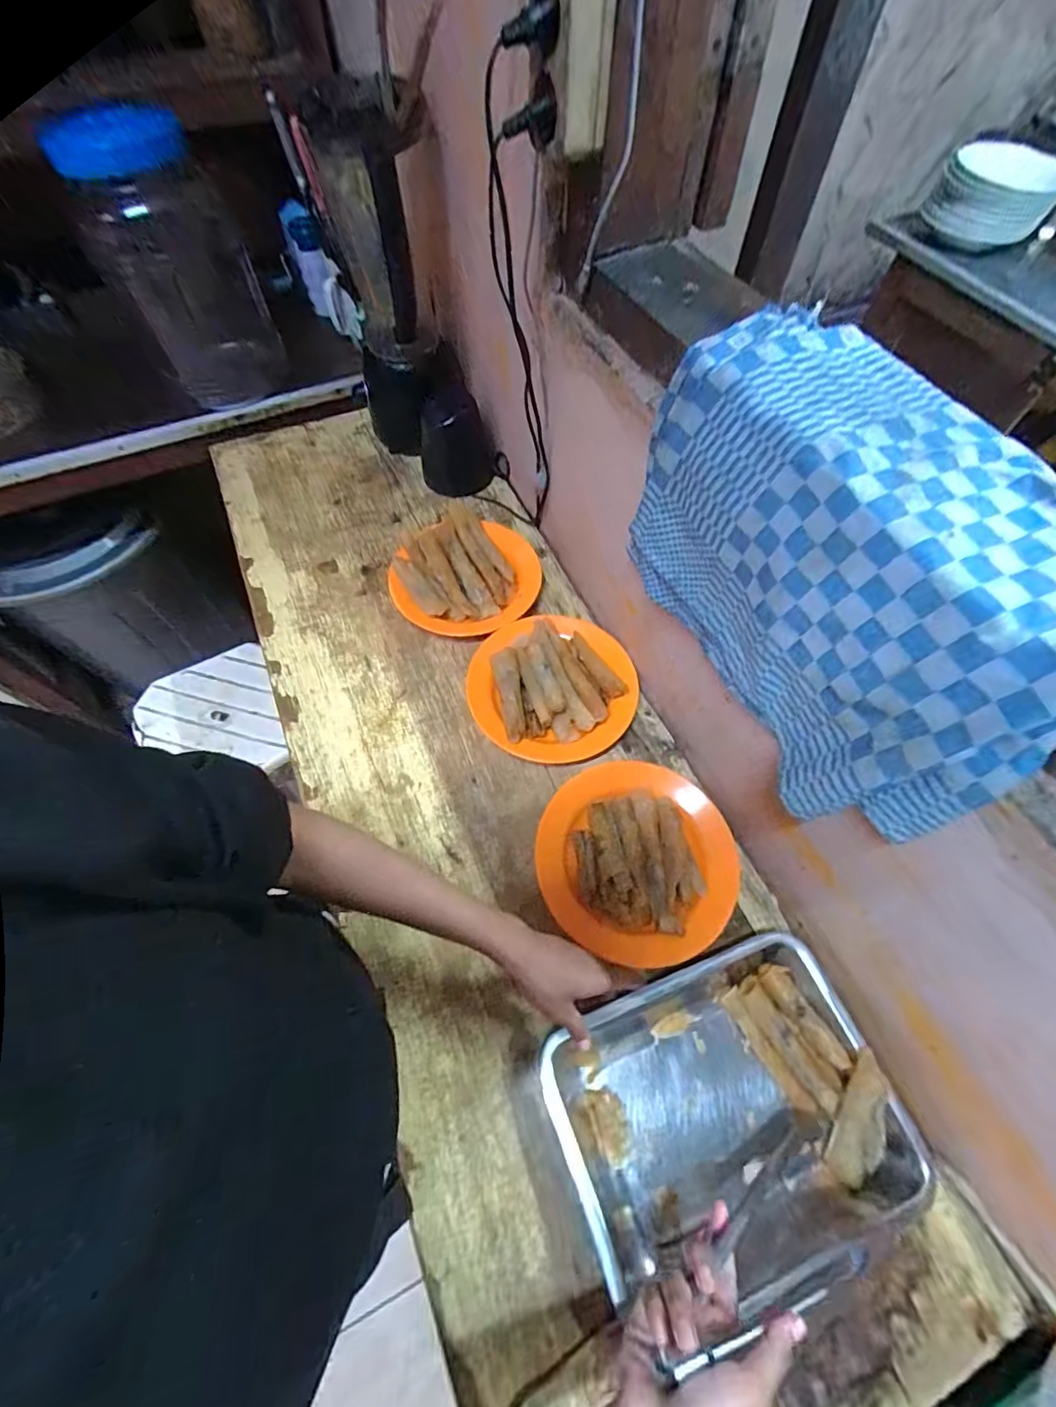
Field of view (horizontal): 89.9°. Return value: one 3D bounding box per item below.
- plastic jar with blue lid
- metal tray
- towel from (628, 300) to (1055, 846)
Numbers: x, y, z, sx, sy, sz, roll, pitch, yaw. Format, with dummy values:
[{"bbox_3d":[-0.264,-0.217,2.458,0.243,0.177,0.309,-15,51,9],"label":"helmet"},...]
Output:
[{"bbox_3d":[-0.515,-0.654,0.790,0.181,0.321,0.188,-27,65,-13],"label":"plastic jar with blue lid"},{"bbox_3d":[0.173,0.369,0.466,0.279,0.047,0.234,-19,63,-9],"label":"metal tray"},{"bbox_3d":[0.234,-0.099,0.397,0.167,0.184,0.351,-17,63,-8],"label":"towel"}]

